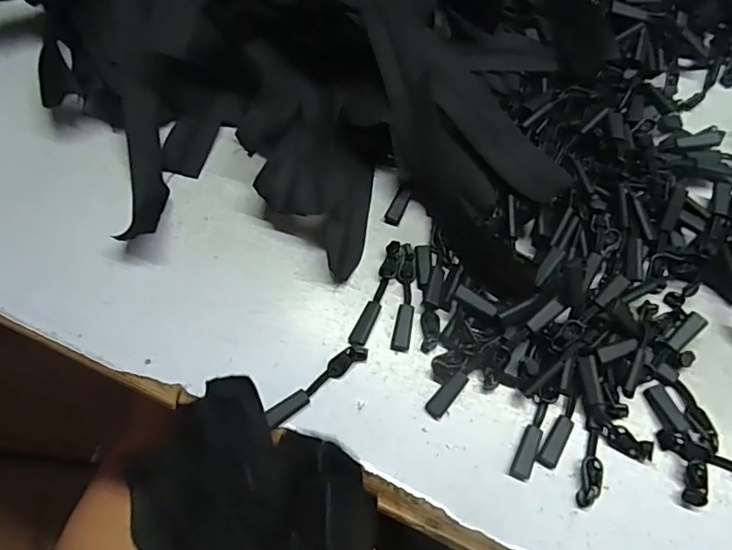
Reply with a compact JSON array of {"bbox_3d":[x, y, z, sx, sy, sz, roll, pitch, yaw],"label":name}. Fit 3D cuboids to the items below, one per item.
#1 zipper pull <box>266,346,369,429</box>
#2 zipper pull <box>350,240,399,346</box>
[{"bbox_3d":[-0.024,0.053,0.262,0.057,0.007,0.010,-37,70,-15],"label":"zipper pull"},{"bbox_3d":[0.007,0.009,0.283,0.009,0.004,0.061,19,67,9],"label":"zipper pull"}]

